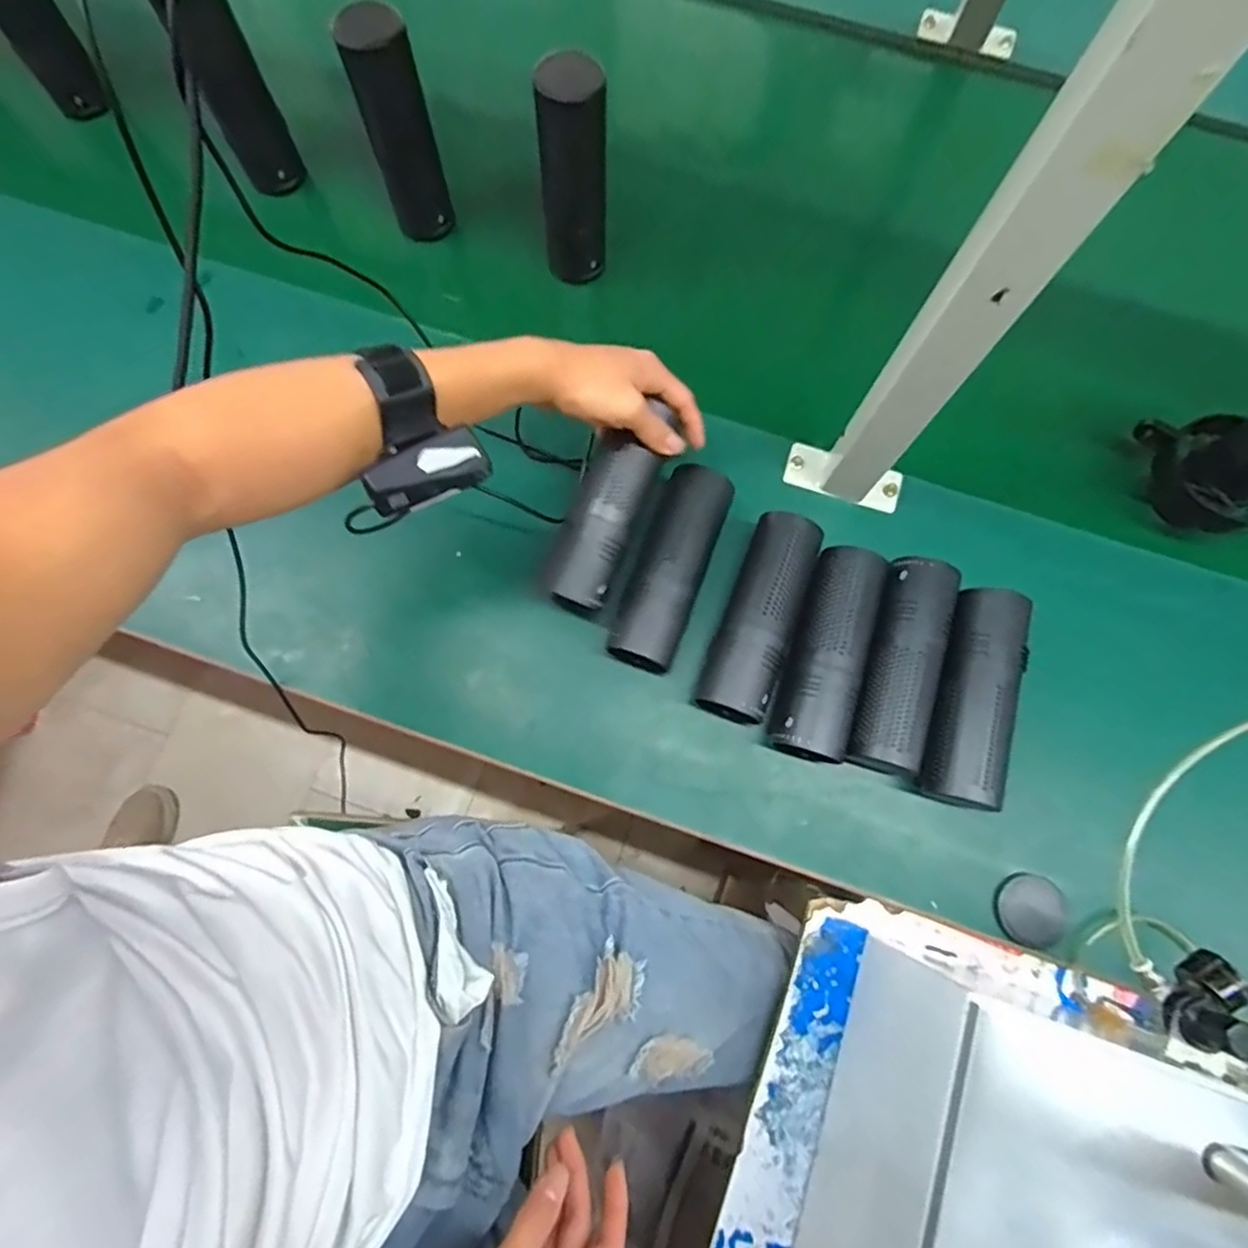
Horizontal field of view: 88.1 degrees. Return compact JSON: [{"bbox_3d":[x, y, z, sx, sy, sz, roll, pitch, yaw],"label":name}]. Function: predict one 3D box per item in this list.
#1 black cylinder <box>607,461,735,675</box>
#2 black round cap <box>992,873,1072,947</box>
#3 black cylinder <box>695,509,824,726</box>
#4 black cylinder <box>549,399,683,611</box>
[{"bbox_3d":[0.040,-0.048,0.519,0.052,0.050,0.175,21,78,4],"label":"black cylinder"},{"bbox_3d":[0.307,0.214,0.486,0.050,0.010,0.047,0,77,-1],"label":"black round cap"},{"bbox_3d":[0.106,-0.006,0.510,0.057,0.047,0.168,20,78,3],"label":"black cylinder"},{"bbox_3d":[-0.012,-0.091,0.501,0.050,0.042,0.163,22,85,3],"label":"black cylinder"}]

